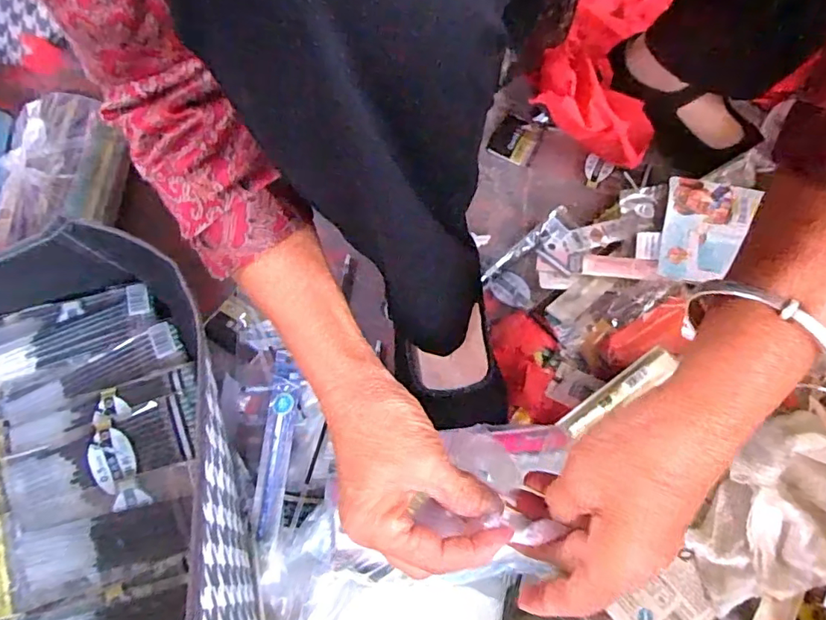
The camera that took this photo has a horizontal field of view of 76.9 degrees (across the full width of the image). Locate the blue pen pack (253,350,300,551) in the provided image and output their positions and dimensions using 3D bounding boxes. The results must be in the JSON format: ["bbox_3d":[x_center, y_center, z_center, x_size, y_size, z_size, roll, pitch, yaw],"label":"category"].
[{"bbox_3d":[-0.111,0.110,0.429,0.024,0.011,0.153,1,66,-1],"label":"blue pen pack"}]

